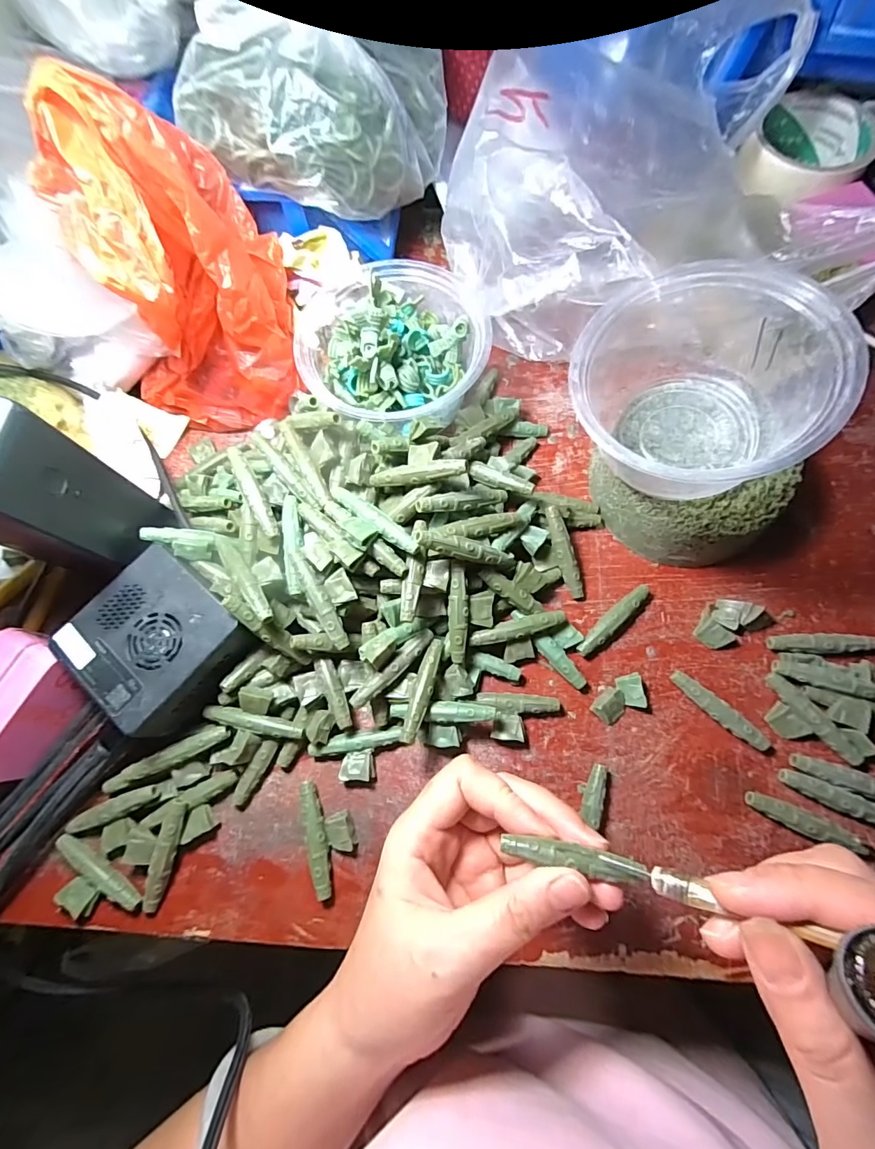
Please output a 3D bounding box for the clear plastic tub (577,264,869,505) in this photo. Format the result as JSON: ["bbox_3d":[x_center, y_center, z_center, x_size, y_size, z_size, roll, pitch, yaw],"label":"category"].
[{"bbox_3d":[0.128,-0.090,0.230,0.115,0.067,0.115,-5,75,18],"label":"clear plastic tub"}]

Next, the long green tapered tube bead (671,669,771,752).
[{"bbox_3d":[0.154,0.075,0.253,0.056,0.011,0.010,39,79,13],"label":"long green tapered tube bead"}]

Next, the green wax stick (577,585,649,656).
[{"bbox_3d":[0.103,0.027,0.270,0.012,0.010,0.056,43,80,14],"label":"green wax stick"}]

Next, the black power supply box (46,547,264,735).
[{"bbox_3d":[-0.148,0.035,0.247,0.076,0.034,0.075,39,79,13],"label":"black power supply box"}]

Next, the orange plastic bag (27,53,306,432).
[{"bbox_3d":[-0.135,-0.172,0.259,0.082,0.153,0.106,38,79,13],"label":"orange plastic bag"}]

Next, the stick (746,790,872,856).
[{"bbox_3d":[0.188,0.127,0.235,0.055,0.012,0.011,24,76,10],"label":"stick"}]

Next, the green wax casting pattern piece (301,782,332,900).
[{"bbox_3d":[-0.064,0.140,0.243,0.010,0.012,0.056,-13,73,0],"label":"green wax casting pattern piece"}]

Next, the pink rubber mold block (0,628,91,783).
[{"bbox_3d":[-0.226,0.070,0.248,0.041,0.043,0.070,22,76,9],"label":"pink rubber mold block"}]

